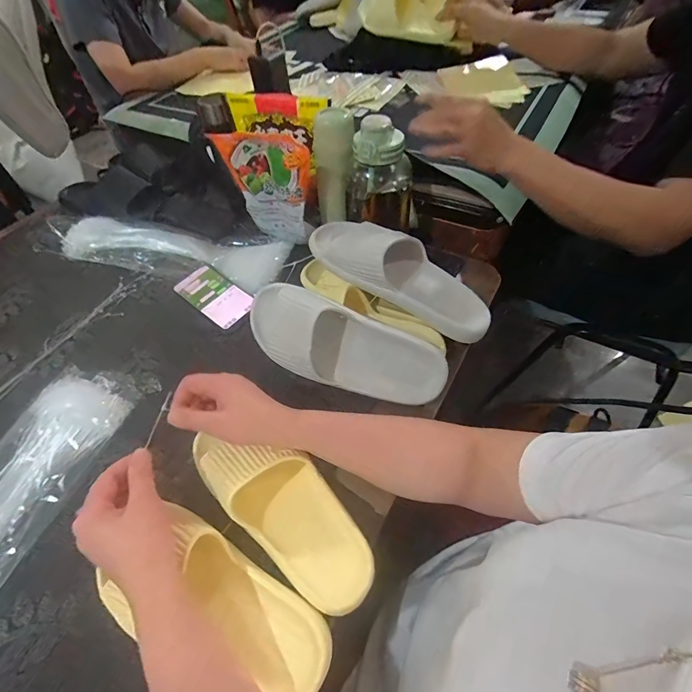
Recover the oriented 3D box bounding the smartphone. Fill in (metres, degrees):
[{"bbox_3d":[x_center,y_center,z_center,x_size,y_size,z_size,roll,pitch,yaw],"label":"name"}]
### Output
[{"bbox_3d":[-0.215,-0.084,0.620,0.151,0.014,0.074,34,63,26],"label":"smartphone"}]

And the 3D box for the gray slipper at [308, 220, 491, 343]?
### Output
[{"bbox_3d":[0.079,-0.109,0.527,0.269,0.070,0.098,31,60,5],"label":"gray slipper"}]

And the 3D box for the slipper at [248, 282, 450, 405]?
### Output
[{"bbox_3d":[-0.008,-0.001,0.484,0.273,0.073,0.103,20,98,6],"label":"slipper"}]

